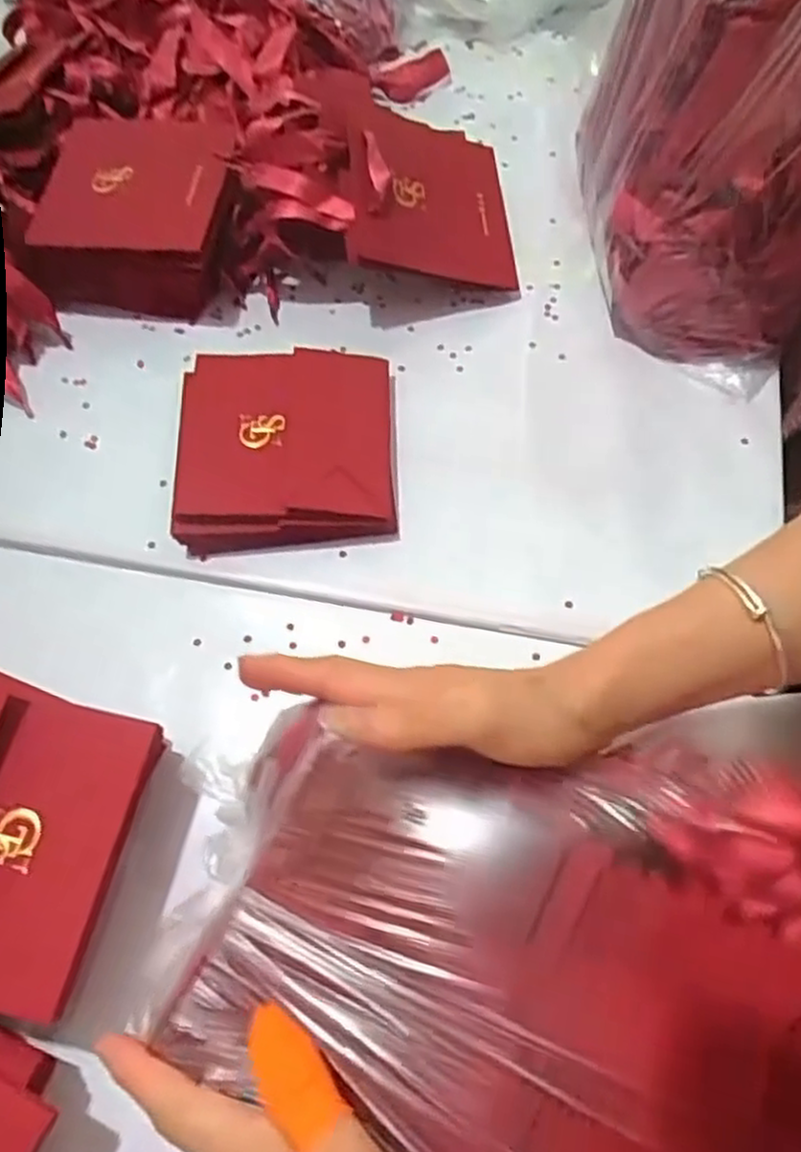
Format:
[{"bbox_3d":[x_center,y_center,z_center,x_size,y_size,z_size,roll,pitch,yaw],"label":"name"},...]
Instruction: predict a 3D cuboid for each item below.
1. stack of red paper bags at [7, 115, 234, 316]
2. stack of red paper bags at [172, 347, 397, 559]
[{"bbox_3d":[-0.200,-0.295,0.595,0.161,0.070,0.176,-1,64,1],"label":"stack of red paper bags"},{"bbox_3d":[-0.078,-0.092,0.520,0.143,0.038,0.150,-4,64,-1],"label":"stack of red paper bags"}]

